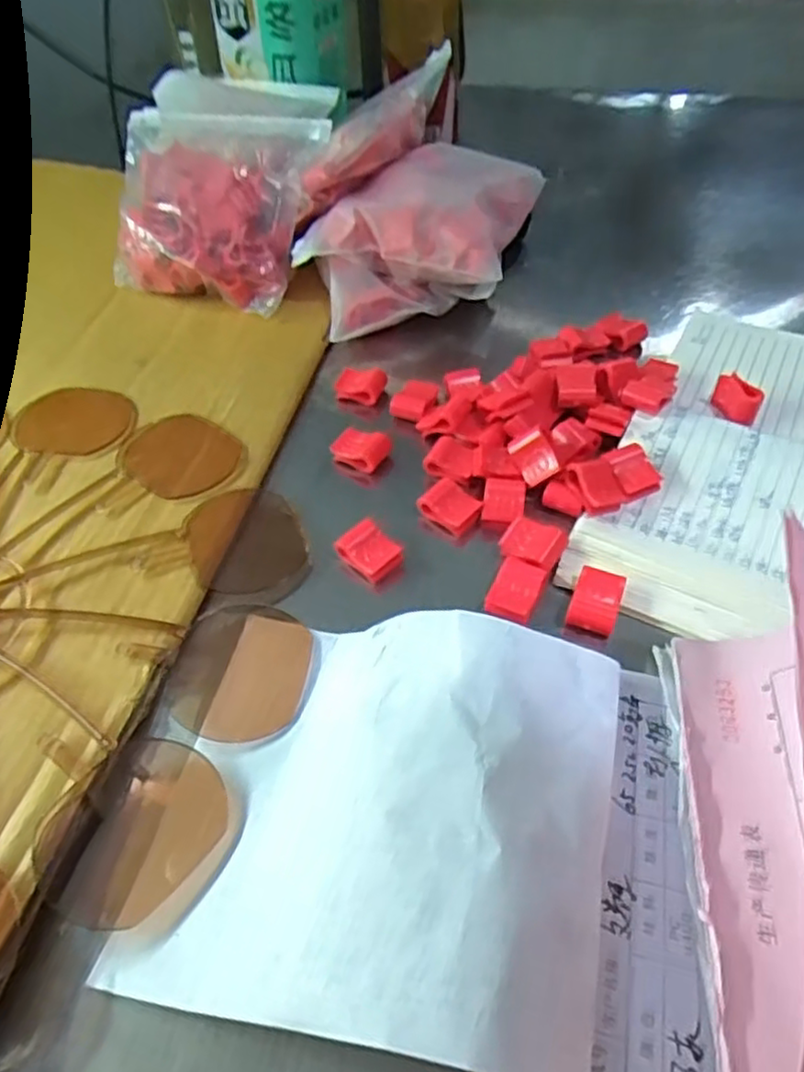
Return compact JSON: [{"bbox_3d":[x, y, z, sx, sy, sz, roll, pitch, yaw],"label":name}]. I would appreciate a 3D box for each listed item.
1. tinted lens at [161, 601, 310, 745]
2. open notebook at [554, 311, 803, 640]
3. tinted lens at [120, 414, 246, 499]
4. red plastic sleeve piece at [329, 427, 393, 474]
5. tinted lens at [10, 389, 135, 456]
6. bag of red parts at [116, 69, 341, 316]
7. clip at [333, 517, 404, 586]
[{"bbox_3d":[-0.068,0.056,0.296,0.056,0.006,0.061,-1,50,2],"label":"tinted lens"},{"bbox_3d":[0.204,-0.038,0.354,0.169,0.017,0.245,22,54,20],"label":"open notebook"},{"bbox_3d":[-0.116,-0.044,0.370,0.061,0.004,0.054,23,54,20],"label":"tinted lens"},{"bbox_3d":[-0.021,-0.046,0.377,0.030,0.014,0.021,25,55,22],"label":"red plastic sleeve piece"},{"bbox_3d":[-0.184,-0.066,0.392,0.063,0.007,0.054,1,50,4],"label":"tinted lens"},{"bbox_3d":[-0.124,-0.244,0.479,0.139,0.050,0.179,8,68,10],"label":"bag of red parts"},{"bbox_3d":[-0.015,0.008,0.332,0.028,0.013,0.025,34,59,27],"label":"clip"}]

